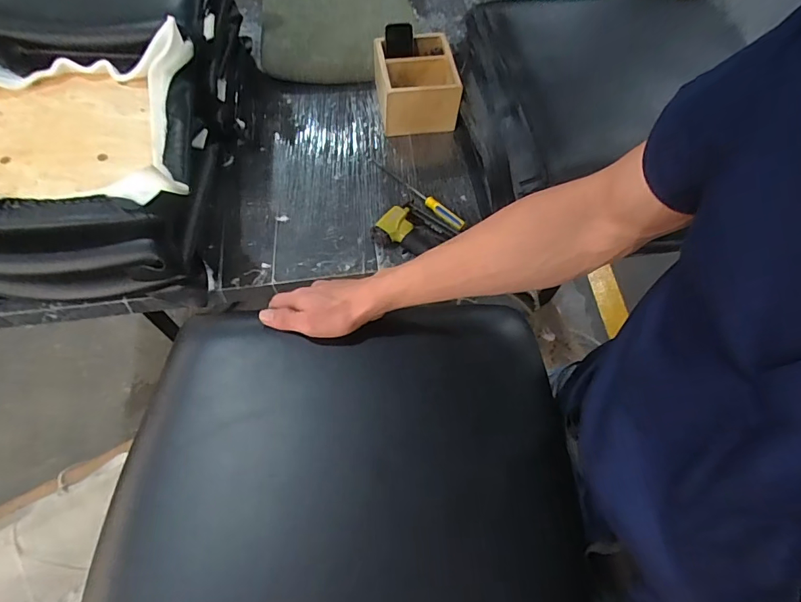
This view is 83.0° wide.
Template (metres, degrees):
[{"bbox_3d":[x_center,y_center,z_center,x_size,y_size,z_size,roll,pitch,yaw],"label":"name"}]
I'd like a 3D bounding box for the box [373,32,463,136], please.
[{"bbox_3d":[0.043,-0.586,1.216,0.217,0.137,0.252,-3,63,-3],"label":"box"}]

